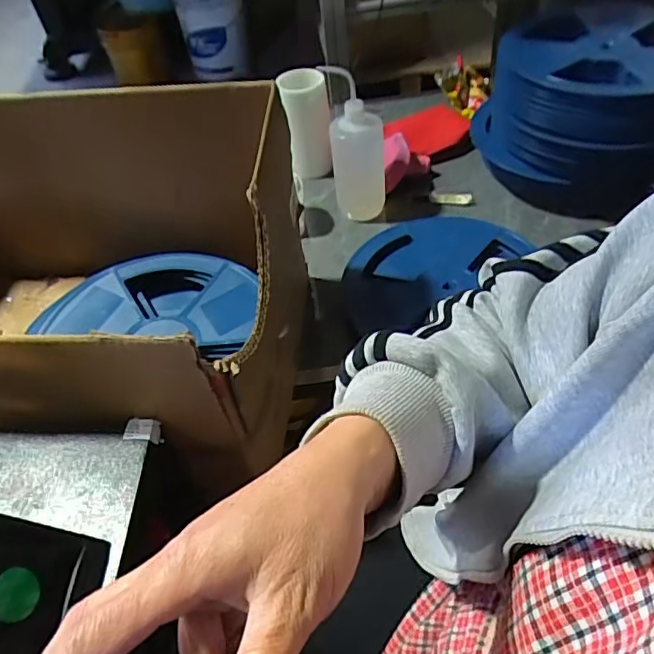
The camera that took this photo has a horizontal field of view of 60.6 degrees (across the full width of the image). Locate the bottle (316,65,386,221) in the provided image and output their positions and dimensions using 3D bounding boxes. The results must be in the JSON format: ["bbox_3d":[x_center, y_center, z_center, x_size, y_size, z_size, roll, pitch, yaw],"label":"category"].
[{"bbox_3d":[0.053,-0.310,0.980,0.096,0.254,0.074,1,49,7],"label":"bottle"}]

